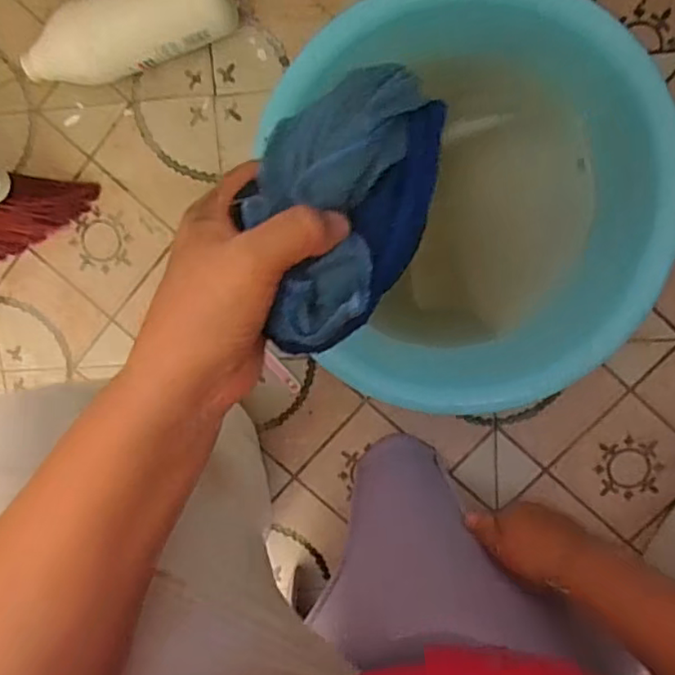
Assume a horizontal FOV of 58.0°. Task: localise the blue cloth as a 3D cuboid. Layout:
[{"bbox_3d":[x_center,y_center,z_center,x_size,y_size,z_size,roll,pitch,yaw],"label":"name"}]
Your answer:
[{"bbox_3d":[0.002,-0.062,0.301,0.081,0.076,0.137,20,100,1],"label":"blue cloth"}]

